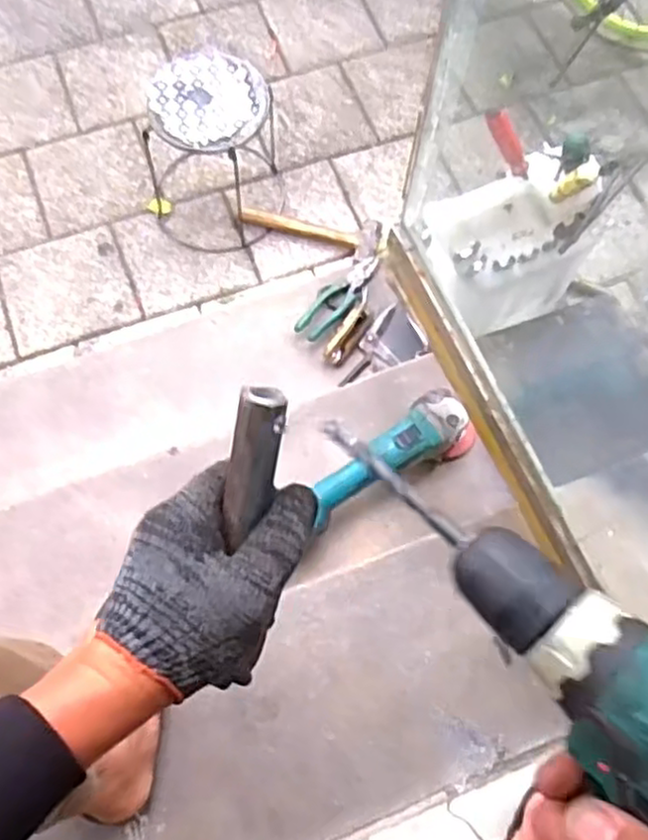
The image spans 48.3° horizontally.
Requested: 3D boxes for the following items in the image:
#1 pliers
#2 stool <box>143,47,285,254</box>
[{"bbox_3d":[0.028,-0.213,1.251,0.187,0.014,0.056,-43,77,-14],"label":"pliers"},{"bbox_3d":[-0.233,-0.550,1.458,0.271,0.275,0.249,-10,70,-5],"label":"stool"}]

